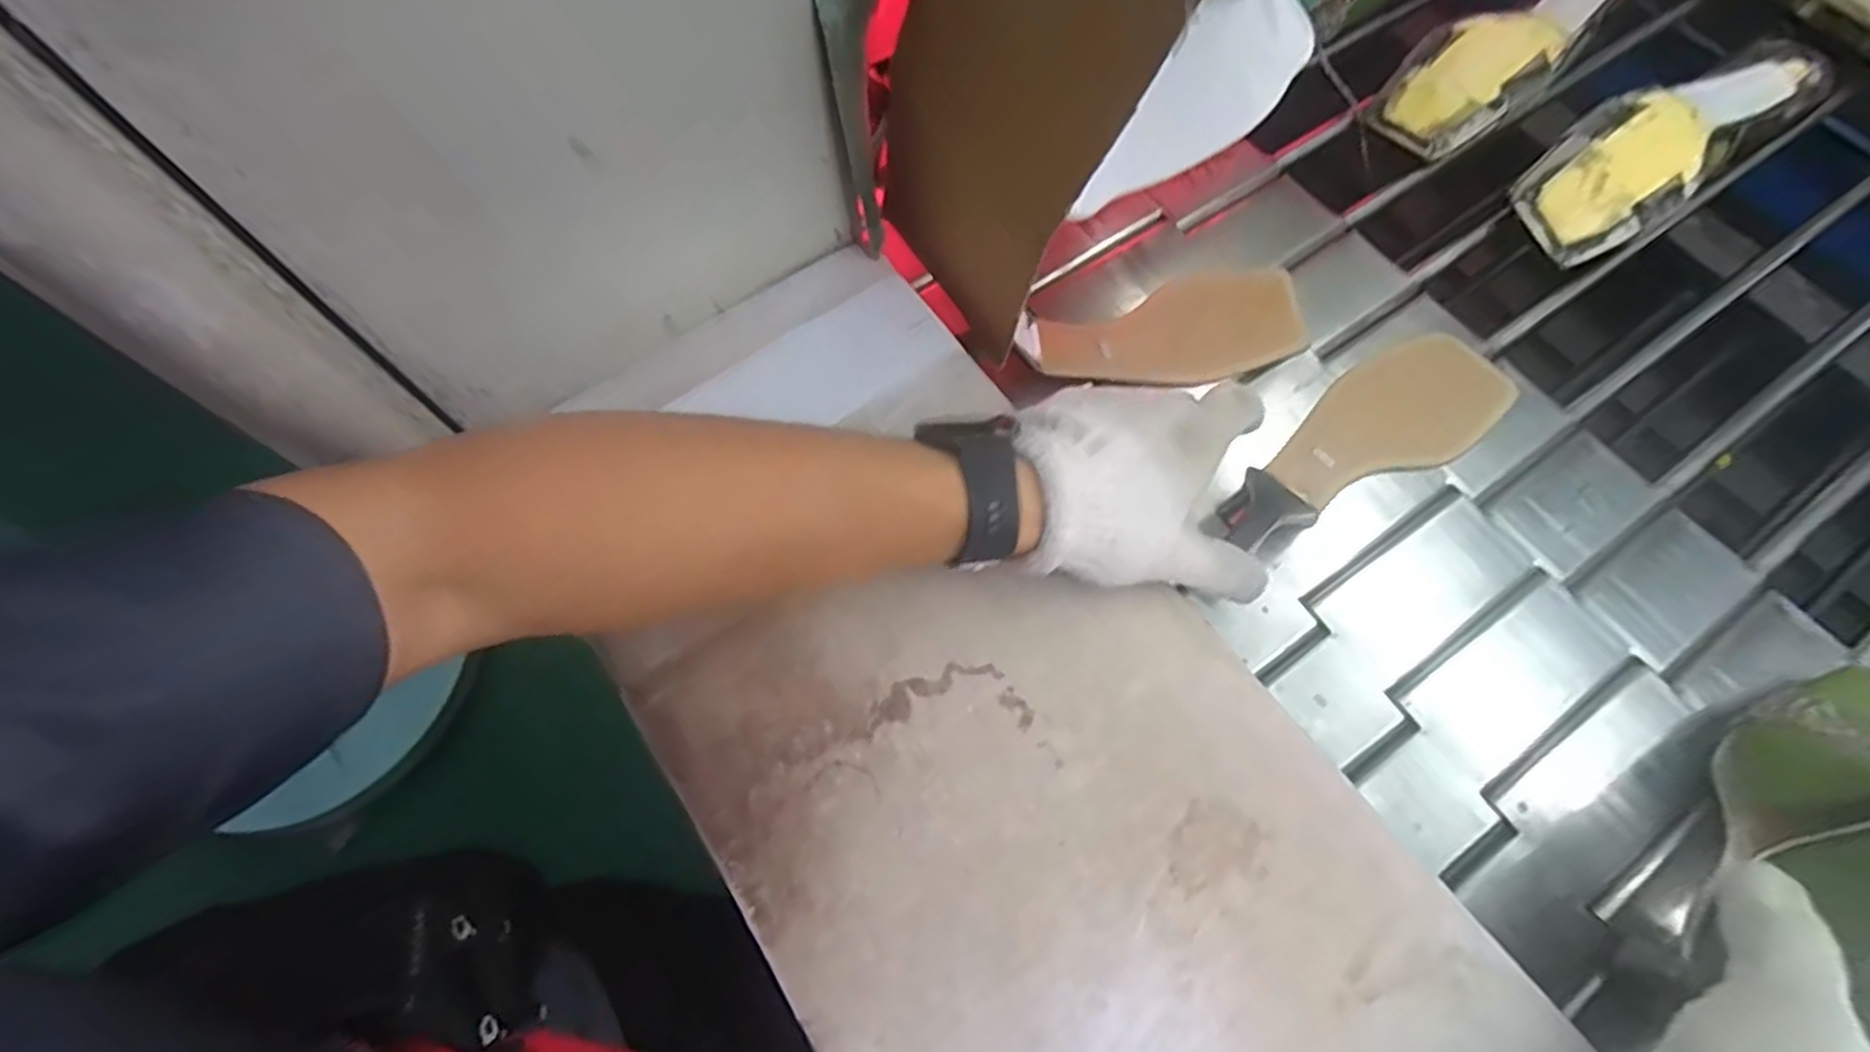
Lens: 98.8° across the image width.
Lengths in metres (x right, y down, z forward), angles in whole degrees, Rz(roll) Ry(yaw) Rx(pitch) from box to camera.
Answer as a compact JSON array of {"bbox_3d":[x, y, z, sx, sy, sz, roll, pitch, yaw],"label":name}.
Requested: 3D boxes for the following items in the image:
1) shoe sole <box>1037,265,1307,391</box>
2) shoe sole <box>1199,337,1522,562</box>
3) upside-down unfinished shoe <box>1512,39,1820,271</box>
[{"bbox_3d":[0.149,-0.122,0.506,0.176,0.013,0.073,-14,68,-8],"label":"shoe sole"},{"bbox_3d":[0.253,-0.056,0.463,0.217,0.053,0.074,-33,71,-12],"label":"shoe sole"},{"bbox_3d":[0.485,-0.253,0.539,0.215,0.065,0.078,-33,71,-12],"label":"upside-down unfinished shoe"}]

